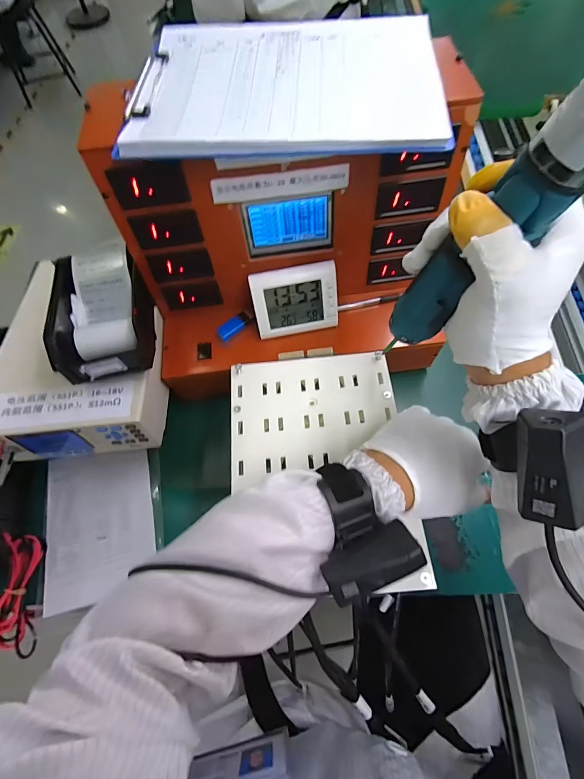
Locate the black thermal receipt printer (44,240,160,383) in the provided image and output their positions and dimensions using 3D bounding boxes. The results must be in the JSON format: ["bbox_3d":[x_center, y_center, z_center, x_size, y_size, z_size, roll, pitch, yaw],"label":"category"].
[{"bbox_3d":[-0.239,-0.101,0.454,0.106,0.068,0.187,-12,65,-3],"label":"black thermal receipt printer"}]

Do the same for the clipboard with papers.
[{"bbox_3d":[-0.006,-0.318,0.365,0.302,0.020,0.233,3,65,4],"label":"clipboard with papers"}]

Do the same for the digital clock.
[{"bbox_3d":[0.003,-0.118,0.474,0.111,0.091,0.025,-9,39,-2],"label":"digital clock"}]

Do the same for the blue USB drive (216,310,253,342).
[{"bbox_3d":[-0.081,-0.092,0.504,0.053,0.012,0.023,-39,69,-14],"label":"blue USB drive"}]

